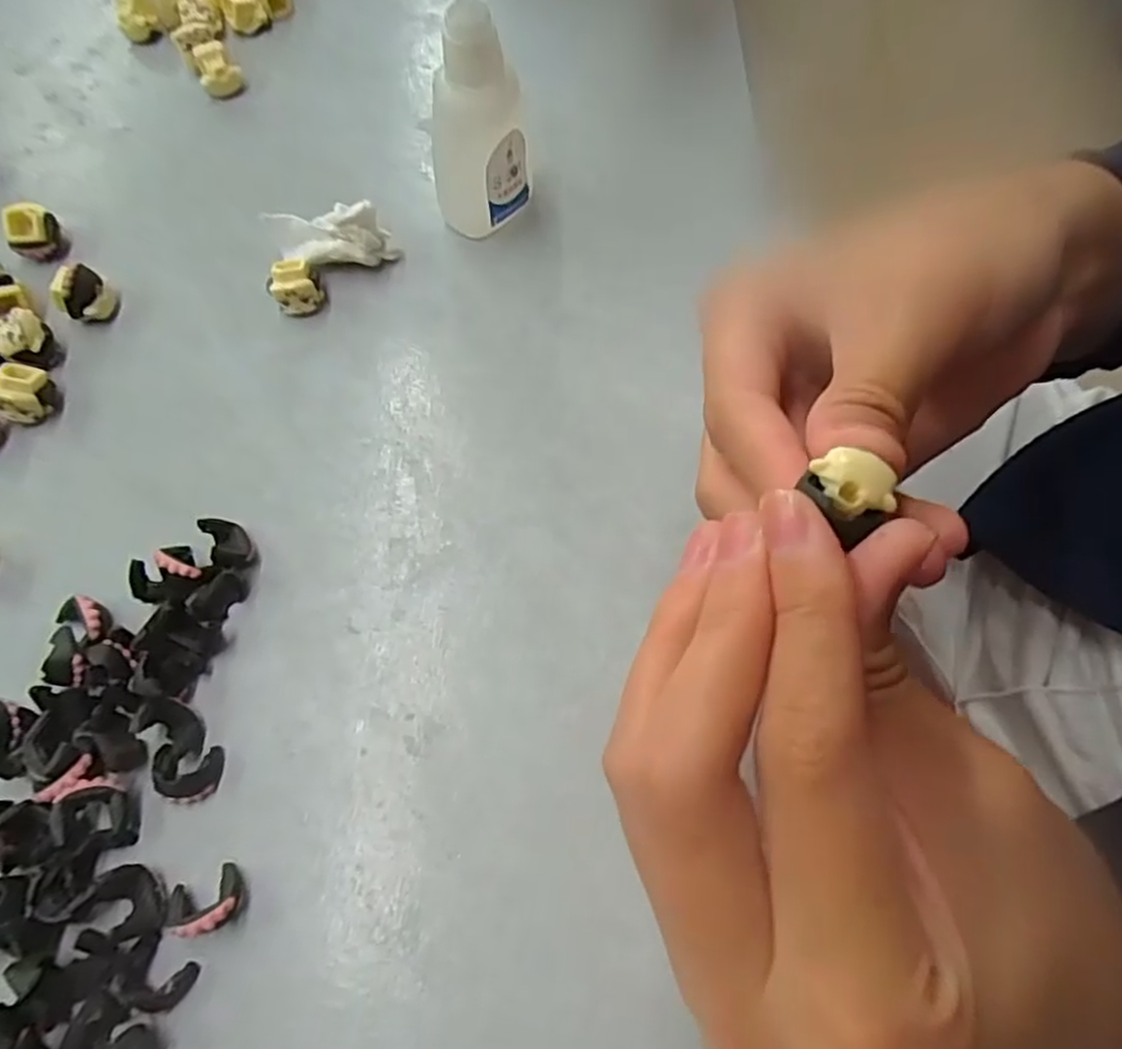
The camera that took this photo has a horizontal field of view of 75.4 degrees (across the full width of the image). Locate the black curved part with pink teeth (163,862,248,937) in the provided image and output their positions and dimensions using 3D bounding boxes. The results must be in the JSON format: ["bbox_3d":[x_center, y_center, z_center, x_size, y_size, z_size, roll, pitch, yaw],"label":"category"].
[{"bbox_3d":[-0.083,0.088,0.168,0.017,0.010,0.013,-23,69,-11],"label":"black curved part with pink teeth"}]

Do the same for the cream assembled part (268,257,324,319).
[{"bbox_3d":[-0.086,-0.075,0.236,0.014,0.016,0.012,-29,70,-13],"label":"cream assembled part"}]

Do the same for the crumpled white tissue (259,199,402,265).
[{"bbox_3d":[-0.076,-0.094,0.240,0.039,0.020,0.015,-1,67,-2],"label":"crumpled white tissue"}]

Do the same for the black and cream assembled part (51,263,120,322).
[{"bbox_3d":[-0.152,-0.073,0.233,0.013,0.015,0.016,41,72,15],"label":"black and cream assembled part"}]

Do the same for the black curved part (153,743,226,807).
[{"bbox_3d":[-0.094,0.062,0.181,0.016,0.006,0.014,0,67,-1],"label":"black curved part"}]

